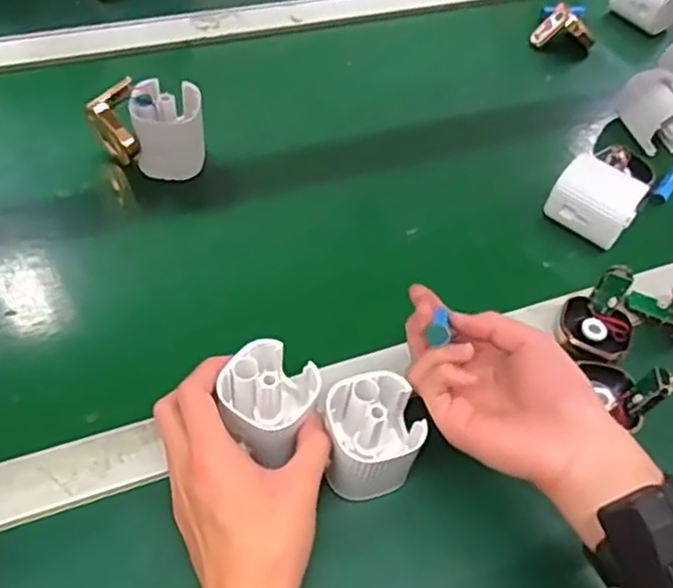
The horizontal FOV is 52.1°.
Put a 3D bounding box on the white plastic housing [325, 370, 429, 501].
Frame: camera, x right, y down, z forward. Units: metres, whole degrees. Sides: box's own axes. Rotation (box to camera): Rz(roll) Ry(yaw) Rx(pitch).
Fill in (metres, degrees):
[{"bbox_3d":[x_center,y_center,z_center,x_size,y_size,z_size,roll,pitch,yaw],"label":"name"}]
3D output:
[{"bbox_3d":[0.022,0.087,0.420,0.053,0.062,0.056,3,53,-3],"label":"white plastic housing"}]

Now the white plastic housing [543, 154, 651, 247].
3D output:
[{"bbox_3d":[0.219,-0.080,0.579,0.064,0.041,0.046,35,58,19],"label":"white plastic housing"}]

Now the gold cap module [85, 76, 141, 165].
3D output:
[{"bbox_3d":[-0.183,-0.139,0.566,0.035,0.052,0.048,-8,54,-11],"label":"gold cap module"}]

